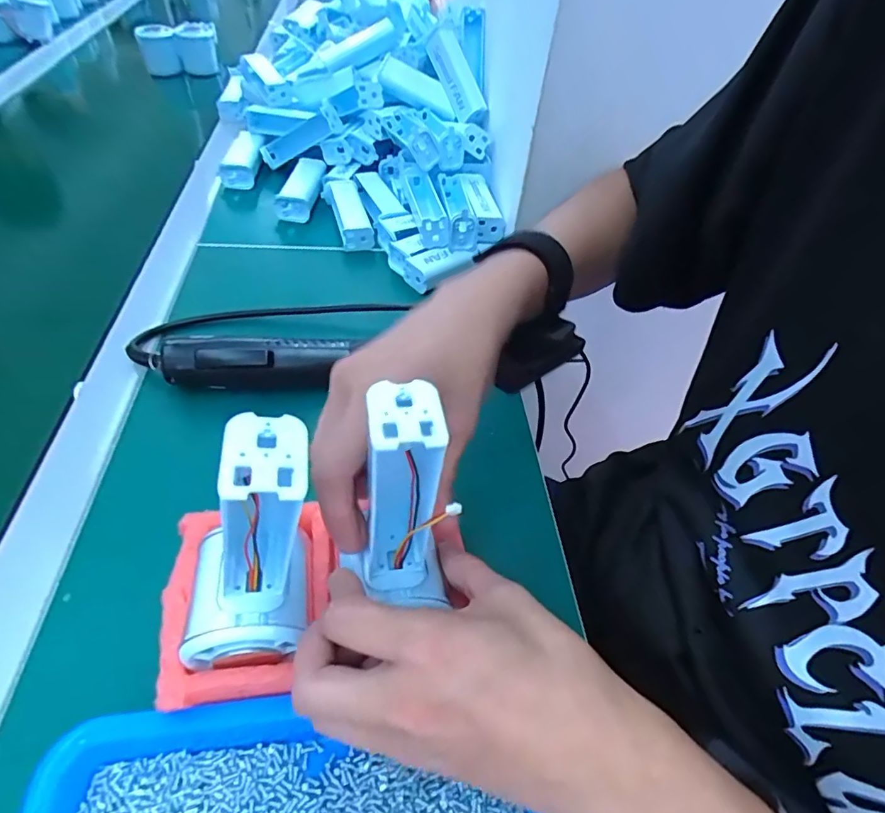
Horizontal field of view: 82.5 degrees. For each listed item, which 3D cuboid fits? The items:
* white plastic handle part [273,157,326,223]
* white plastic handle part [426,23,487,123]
[{"bbox_3d":[-0.160,-0.256,0.591,0.041,0.030,0.109,8,48,1],"label":"white plastic handle part"},{"bbox_3d":[0.014,-0.384,0.589,0.037,0.030,0.111,-23,90,-24],"label":"white plastic handle part"}]

